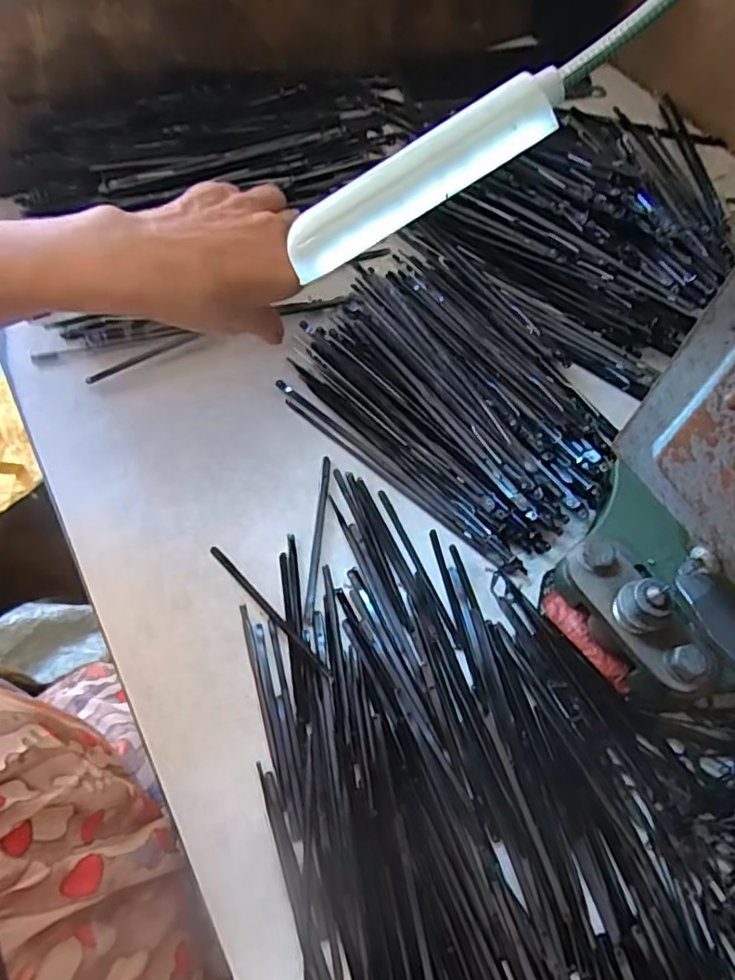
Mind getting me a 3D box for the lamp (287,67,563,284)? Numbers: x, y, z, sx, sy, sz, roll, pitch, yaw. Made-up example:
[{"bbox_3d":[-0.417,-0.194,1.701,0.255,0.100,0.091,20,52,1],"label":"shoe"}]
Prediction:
[{"bbox_3d":[0.016,-0.090,0.174,0.087,0.015,0.015,-29,64,9],"label":"lamp"}]

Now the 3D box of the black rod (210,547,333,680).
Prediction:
[{"bbox_3d":[-0.051,0.062,0.318,0.006,0.004,0.095,-41,70,-19],"label":"black rod"}]

